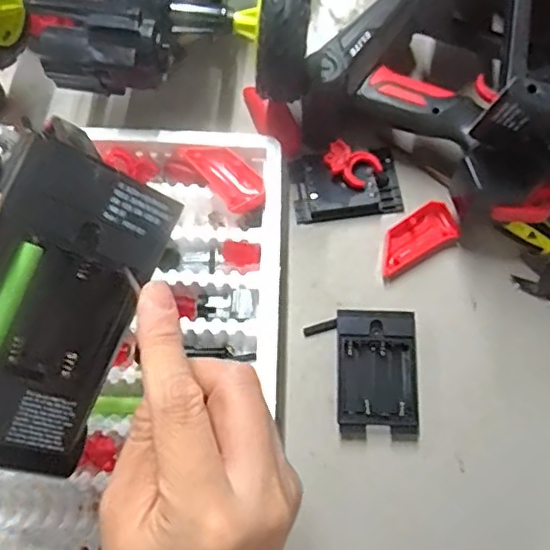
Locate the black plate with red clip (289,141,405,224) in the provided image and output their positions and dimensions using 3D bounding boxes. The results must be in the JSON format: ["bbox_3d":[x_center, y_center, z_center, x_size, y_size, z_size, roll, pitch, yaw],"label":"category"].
[{"bbox_3d":[0.055,-0.071,0.434,0.081,0.027,0.052,-7,73,-2],"label":"black plate with red clip"}]

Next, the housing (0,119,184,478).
[{"bbox_3d":[-0.093,0.013,0.237,0.071,0.017,0.130,27,86,-33],"label":"housing"}]

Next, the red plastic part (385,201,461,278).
[{"bbox_3d":[0.102,-0.026,0.425,0.064,0.014,0.031,-30,75,-8],"label":"red plastic part"}]

